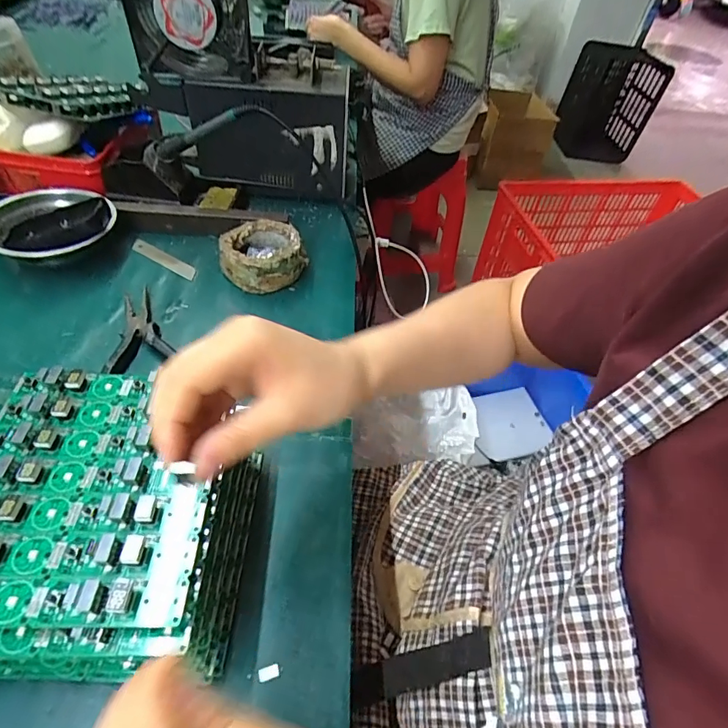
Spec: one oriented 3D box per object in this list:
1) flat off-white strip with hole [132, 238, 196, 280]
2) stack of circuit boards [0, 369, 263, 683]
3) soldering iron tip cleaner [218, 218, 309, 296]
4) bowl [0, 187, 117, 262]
[{"bbox_3d":[-0.226,-0.119,0.513,0.097,0.004,0.017,28,61,16],"label":"flat off-white strip with hole"},{"bbox_3d":[-0.151,0.096,0.276,0.143,0.088,0.158,2,50,-2],"label":"stack of circuit boards"},{"bbox_3d":[-0.114,-0.122,0.502,0.083,0.038,0.081,4,48,-4],"label":"soldering iron tip cleaner"},{"bbox_3d":[-0.331,-0.140,0.489,0.123,0.054,0.121,4,48,-4],"label":"bowl"}]

